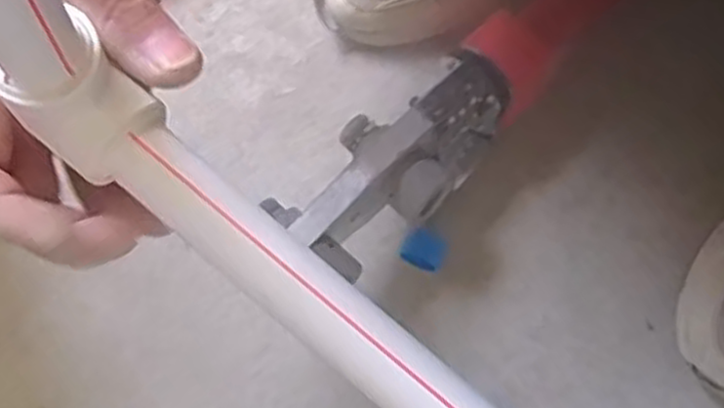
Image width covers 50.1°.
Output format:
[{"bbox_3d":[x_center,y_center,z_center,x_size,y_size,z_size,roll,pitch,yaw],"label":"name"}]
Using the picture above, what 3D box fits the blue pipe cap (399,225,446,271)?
[{"bbox_3d":[0.043,0.031,0.532,0.028,0.014,0.028,21,75,11],"label":"blue pipe cap"}]

